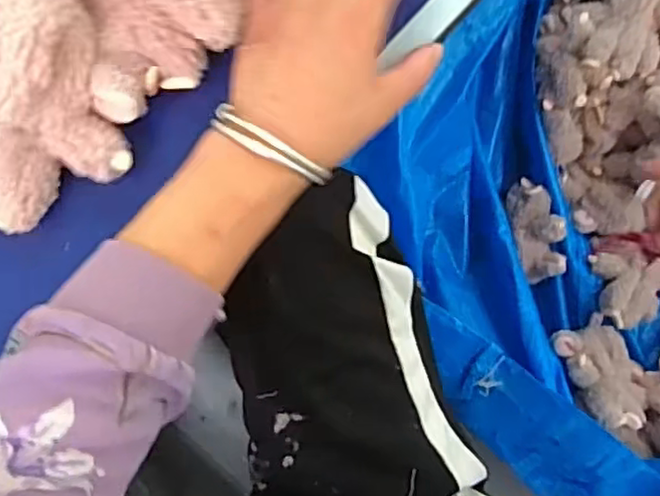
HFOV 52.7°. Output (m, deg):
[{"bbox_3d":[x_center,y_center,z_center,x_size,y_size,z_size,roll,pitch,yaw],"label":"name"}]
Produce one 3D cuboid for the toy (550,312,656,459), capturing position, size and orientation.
[{"bbox_3d":[0.349,0.170,0.815,0.087,0.056,0.168,-28,81,0],"label":"toy"}]

